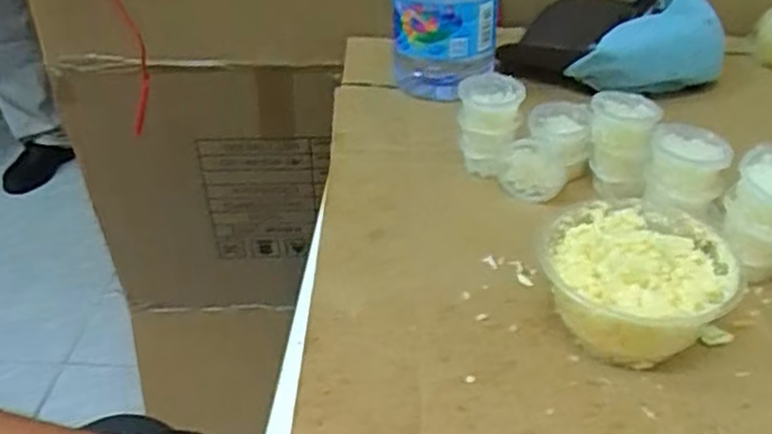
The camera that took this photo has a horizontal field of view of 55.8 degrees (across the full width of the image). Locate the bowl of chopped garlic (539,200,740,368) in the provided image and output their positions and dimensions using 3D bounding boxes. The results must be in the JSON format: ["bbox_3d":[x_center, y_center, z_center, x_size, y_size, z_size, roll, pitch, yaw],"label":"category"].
[{"bbox_3d":[0.142,0.039,0.427,0.100,0.063,0.101,0,34,0],"label":"bowl of chopped garlic"}]

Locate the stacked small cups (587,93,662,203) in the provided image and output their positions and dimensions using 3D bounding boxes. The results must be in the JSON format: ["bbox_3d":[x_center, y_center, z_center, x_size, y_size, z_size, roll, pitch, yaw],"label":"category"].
[{"bbox_3d":[0.174,-0.051,0.545,0.046,0.071,0.051,8,35,13],"label":"stacked small cups"}]

